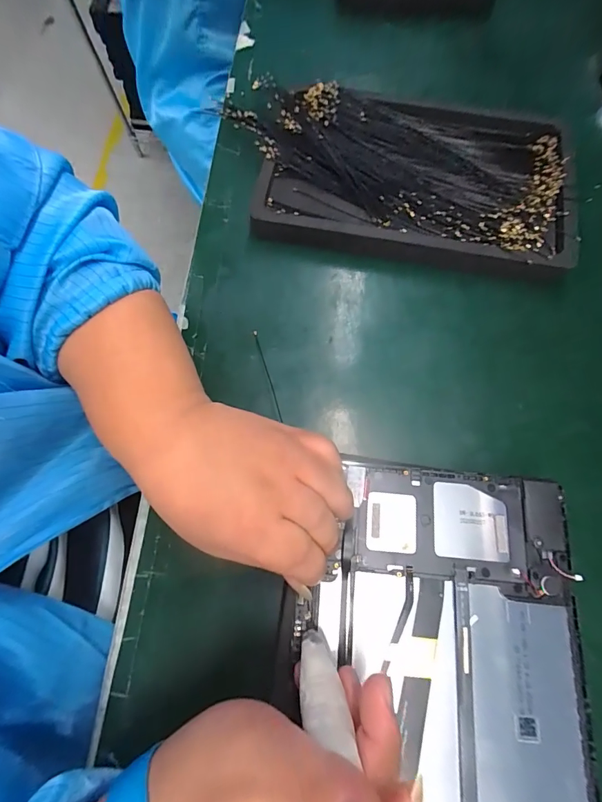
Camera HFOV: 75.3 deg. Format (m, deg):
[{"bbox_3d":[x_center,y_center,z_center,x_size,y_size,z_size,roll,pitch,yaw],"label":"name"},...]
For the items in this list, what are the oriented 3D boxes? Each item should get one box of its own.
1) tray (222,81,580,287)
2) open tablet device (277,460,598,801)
[{"bbox_3d":[0.080,-0.185,0.321,0.265,0.029,0.156,13,72,6],"label":"tray"},{"bbox_3d":[0.066,0.155,0.195,0.152,0.006,0.238,6,72,4],"label":"open tablet device"}]

